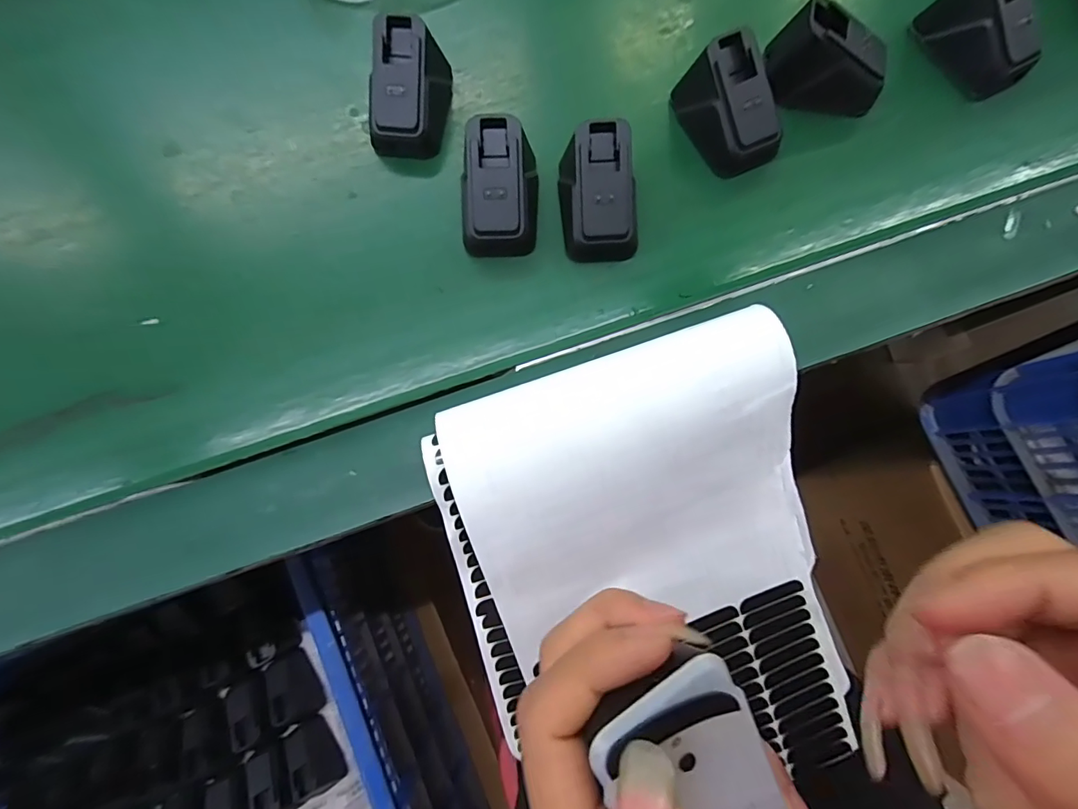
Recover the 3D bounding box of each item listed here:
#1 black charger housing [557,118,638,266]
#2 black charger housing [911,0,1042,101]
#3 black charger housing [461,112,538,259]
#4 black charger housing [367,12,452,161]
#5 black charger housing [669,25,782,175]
[{"bbox_3d":[0.035,-0.115,0.269,0.043,0.040,0.063,-5,79,-1],"label":"black charger housing"},{"bbox_3d":[0.273,-0.229,0.291,0.030,0.042,0.067,-35,81,-6],"label":"black charger housing"},{"bbox_3d":[-0.022,-0.120,0.270,0.040,0.040,0.071,1,79,0],"label":"black charger housing"},{"bbox_3d":[-0.078,-0.186,0.285,0.040,0.041,0.064,4,79,1],"label":"black charger housing"},{"bbox_3d":[0.112,-0.173,0.280,0.036,0.041,0.066,-28,80,-5],"label":"black charger housing"}]

